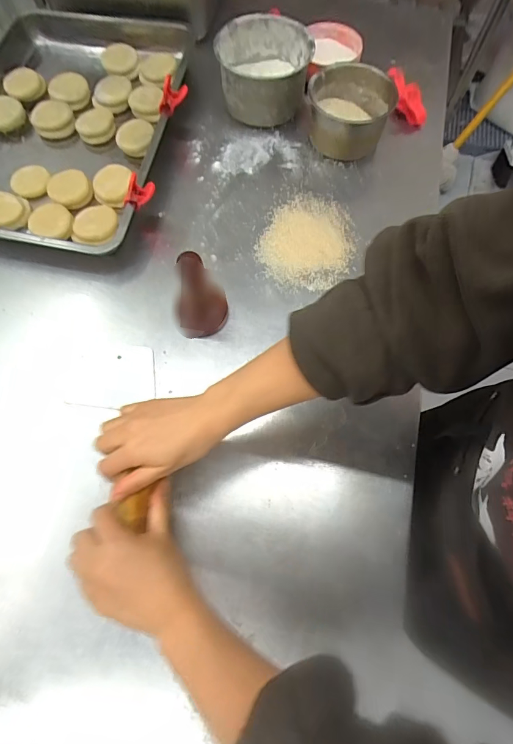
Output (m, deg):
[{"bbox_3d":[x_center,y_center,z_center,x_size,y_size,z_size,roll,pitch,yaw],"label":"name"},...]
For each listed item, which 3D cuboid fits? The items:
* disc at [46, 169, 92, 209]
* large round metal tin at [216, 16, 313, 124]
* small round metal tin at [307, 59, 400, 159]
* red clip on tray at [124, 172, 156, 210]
[{"bbox_3d":[-0.285,-0.281,0.607,0.070,0.010,0.057,28,88,12],"label":"disc"},{"bbox_3d":[0.013,-0.491,0.654,0.143,0.093,0.142,0,70,1],"label":"large round metal tin"},{"bbox_3d":[0.150,-0.411,0.631,0.127,0.074,0.122,0,70,1],"label":"small round metal tin"},{"bbox_3d":[-0.162,-0.249,0.545,0.042,0.039,0.024,7,69,2],"label":"red clip on tray"}]

